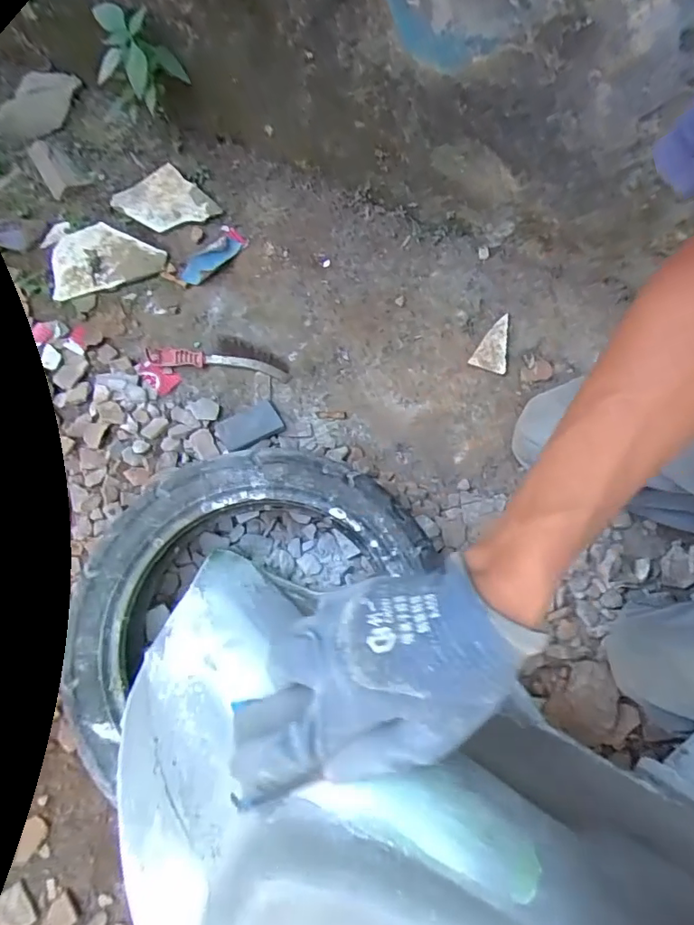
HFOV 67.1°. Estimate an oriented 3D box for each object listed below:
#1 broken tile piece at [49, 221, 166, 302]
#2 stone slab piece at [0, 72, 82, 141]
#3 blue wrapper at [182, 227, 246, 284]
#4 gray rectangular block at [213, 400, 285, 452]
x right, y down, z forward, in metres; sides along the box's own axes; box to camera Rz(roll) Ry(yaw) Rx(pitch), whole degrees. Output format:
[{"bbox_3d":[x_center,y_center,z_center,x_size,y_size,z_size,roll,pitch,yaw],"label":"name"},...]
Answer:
[{"bbox_3d":[-0.400,-0.341,0.863,0.181,0.019,0.115,-19,76,-9],"label":"broken tile piece"},{"bbox_3d":[-0.516,-0.603,0.881,0.166,0.022,0.090,-27,102,12],"label":"stone slab piece"},{"bbox_3d":[-0.221,-0.340,0.859,0.048,0.012,0.117,40,75,8],"label":"blue wrapper"},{"bbox_3d":[-0.151,-0.057,0.806,0.093,0.013,0.061,-27,77,-11],"label":"gray rectangular block"}]

